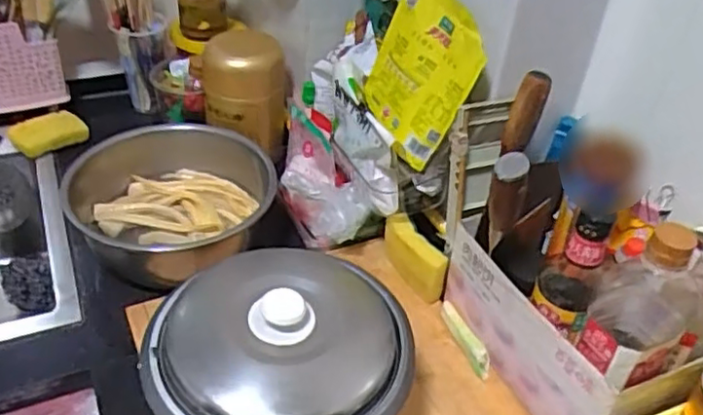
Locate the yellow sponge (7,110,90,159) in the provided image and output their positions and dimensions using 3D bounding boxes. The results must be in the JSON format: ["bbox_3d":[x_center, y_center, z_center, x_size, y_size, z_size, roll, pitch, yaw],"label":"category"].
[{"bbox_3d":[-0.447,-0.112,0.974,0.097,0.024,0.072,-27,51,-32],"label":"yellow sponge"}]

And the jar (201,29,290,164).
[{"bbox_3d":[-0.147,-0.160,0.903,0.108,0.145,0.099,3,41,-3],"label":"jar"}]

